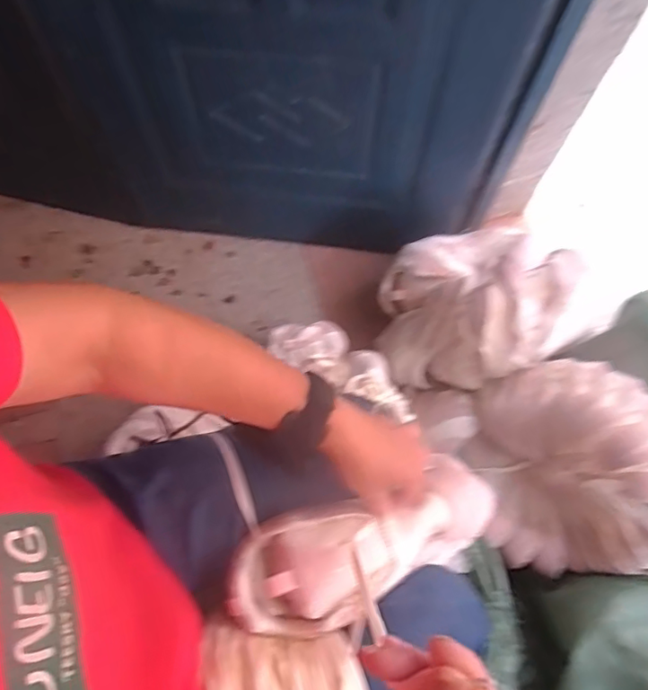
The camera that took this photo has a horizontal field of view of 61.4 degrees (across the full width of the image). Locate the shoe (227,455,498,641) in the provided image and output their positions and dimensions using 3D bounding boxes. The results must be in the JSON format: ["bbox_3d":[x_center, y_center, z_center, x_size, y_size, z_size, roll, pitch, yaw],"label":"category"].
[{"bbox_3d":[0.032,0.192,0.510,0.240,0.077,0.098,-18,70,-11],"label":"shoe"}]

